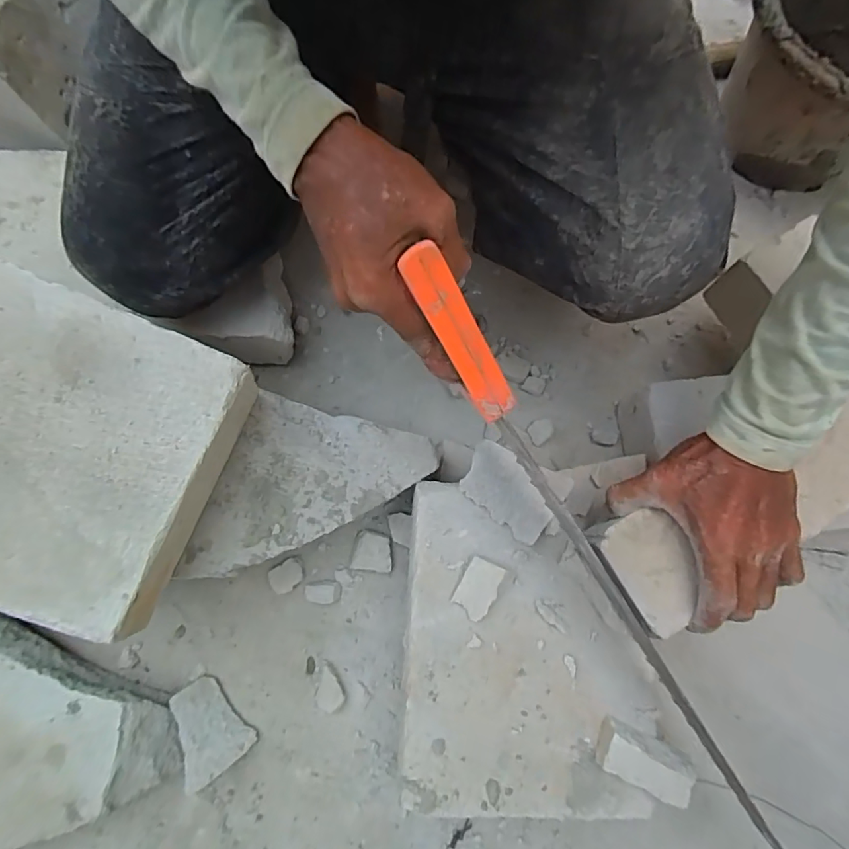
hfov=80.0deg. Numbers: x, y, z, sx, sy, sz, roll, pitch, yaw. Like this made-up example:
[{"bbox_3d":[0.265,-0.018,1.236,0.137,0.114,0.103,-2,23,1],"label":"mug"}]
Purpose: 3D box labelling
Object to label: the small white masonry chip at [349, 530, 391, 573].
[{"bbox_3d":[-0.051,0.121,0.484,0.038,0.024,0.036,4,76,1],"label":"small white masonry chip"}]

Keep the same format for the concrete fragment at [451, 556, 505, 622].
[{"bbox_3d":[0.042,0.129,0.397,0.028,0.013,0.044,26,78,7],"label":"concrete fragment"}]

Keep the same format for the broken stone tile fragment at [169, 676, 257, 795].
[{"bbox_3d":[-0.193,0.266,0.442,0.076,0.011,0.059,46,39,16],"label":"broken stone tile fragment"}]

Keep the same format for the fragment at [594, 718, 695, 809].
[{"bbox_3d":[0.167,0.253,0.377,0.071,0.017,0.035,24,78,6],"label":"fragment"}]

